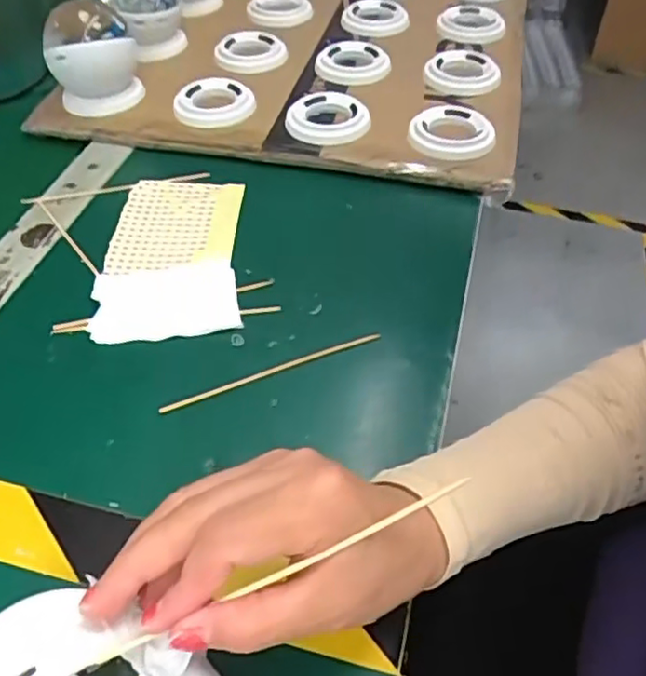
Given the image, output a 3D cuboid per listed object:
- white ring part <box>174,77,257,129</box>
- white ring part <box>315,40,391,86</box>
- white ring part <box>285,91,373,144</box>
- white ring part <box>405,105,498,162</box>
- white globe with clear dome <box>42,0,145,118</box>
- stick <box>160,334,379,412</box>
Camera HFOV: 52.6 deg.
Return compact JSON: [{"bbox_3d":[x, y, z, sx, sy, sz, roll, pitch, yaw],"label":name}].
[{"bbox_3d":[-0.097,-0.212,0.584,0.070,0.018,0.070,-10,49,-6],"label":"white ring part"},{"bbox_3d":[0.027,-0.266,0.631,0.069,0.015,0.067,-1,48,2],"label":"white ring part"},{"bbox_3d":[0.003,-0.190,0.561,0.067,0.014,0.076,-19,50,-14],"label":"white ring part"},{"bbox_3d":[0.108,-0.171,0.544,0.068,0.015,0.067,-1,48,2],"label":"white ring part"},{"bbox_3d":[-0.205,-0.254,0.586,0.074,0.078,0.077,-6,48,-3],"label":"white globe with clear dome"},{"bbox_3d":[-0.030,0.019,0.396,0.139,0.004,0.006,-19,50,-14],"label":"stick"}]

